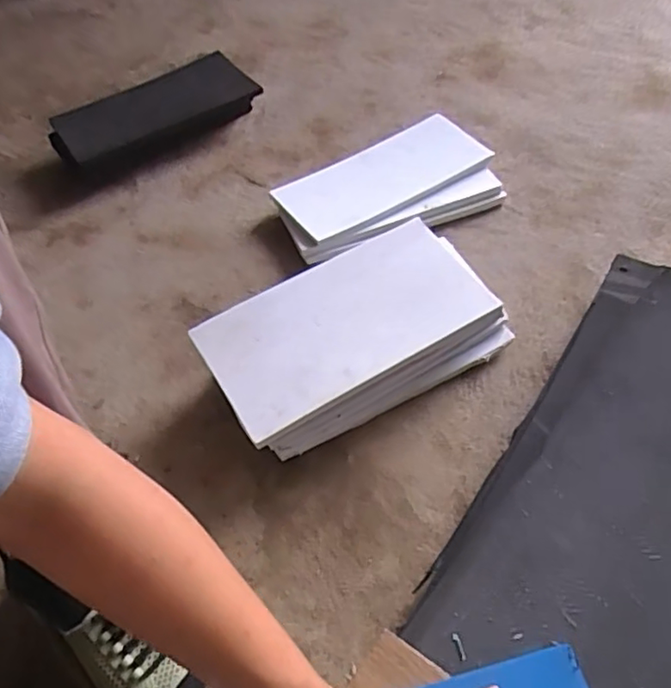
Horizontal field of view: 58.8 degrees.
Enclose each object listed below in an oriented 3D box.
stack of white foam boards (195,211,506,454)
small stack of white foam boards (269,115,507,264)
[{"bbox_3d":[0.014,-0.013,0.624,0.294,0.090,0.160,-26,56,-14],"label":"stack of white foam boards"},{"bbox_3d":[0.065,-0.204,0.788,0.291,0.034,0.168,-23,56,-13],"label":"small stack of white foam boards"}]

